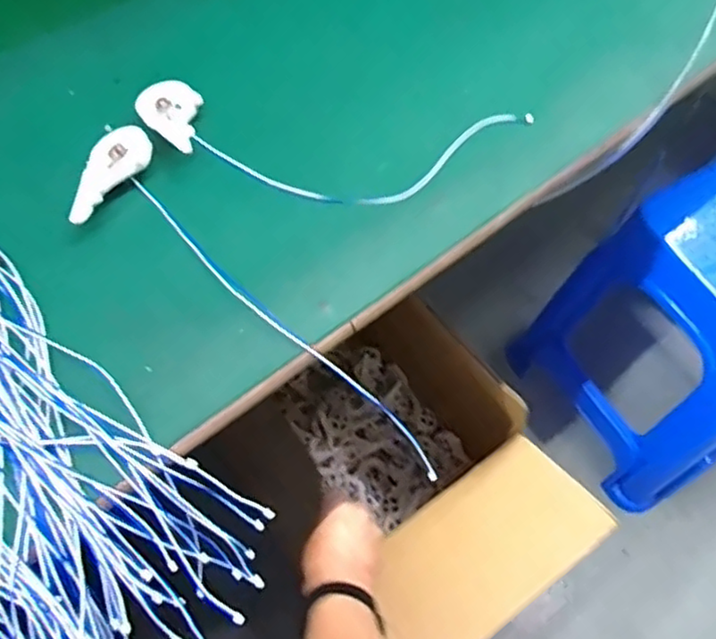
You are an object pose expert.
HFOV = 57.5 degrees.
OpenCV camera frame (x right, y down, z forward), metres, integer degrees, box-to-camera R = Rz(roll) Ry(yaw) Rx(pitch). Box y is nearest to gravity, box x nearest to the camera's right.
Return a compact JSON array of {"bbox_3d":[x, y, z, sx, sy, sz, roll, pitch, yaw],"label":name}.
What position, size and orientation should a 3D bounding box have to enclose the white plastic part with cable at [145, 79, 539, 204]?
[{"bbox_3d":[-0.018,-0.136,0.519,0.317,0.023,0.106,3,61,-1],"label":"white plastic part with cable"}]

